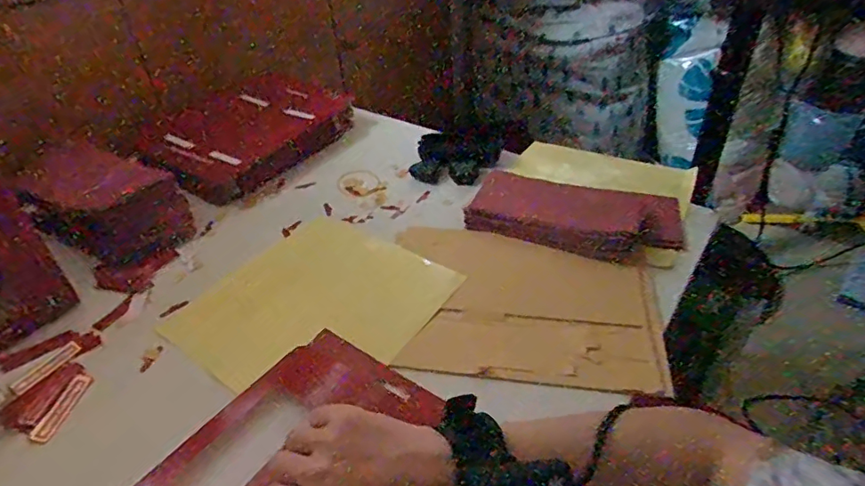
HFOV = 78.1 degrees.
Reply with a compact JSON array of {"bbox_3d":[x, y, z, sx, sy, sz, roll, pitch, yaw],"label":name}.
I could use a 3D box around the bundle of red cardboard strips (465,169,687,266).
[{"bbox_3d":[0.159,-0.036,0.595,0.223,0.027,0.095,13,46,18],"label":"bundle of red cardboard strips"}]

